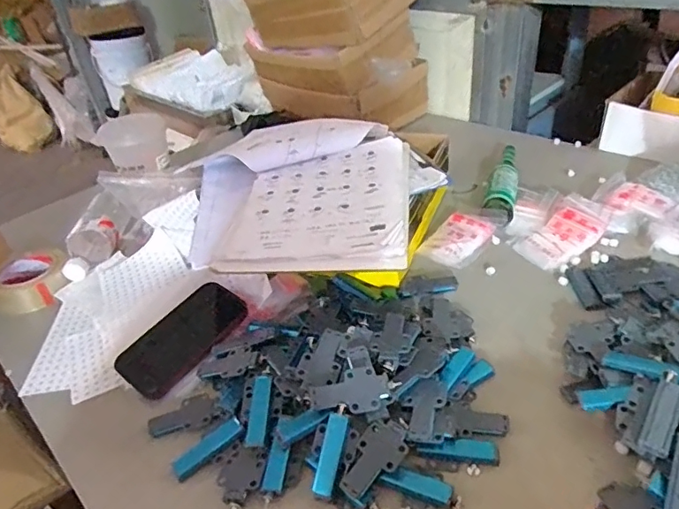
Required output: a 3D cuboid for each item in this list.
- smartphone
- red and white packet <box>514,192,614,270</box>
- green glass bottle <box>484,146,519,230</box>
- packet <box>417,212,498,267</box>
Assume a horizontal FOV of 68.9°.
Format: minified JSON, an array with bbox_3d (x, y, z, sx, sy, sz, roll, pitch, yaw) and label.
[{"bbox_3d":[-0.196,0.105,0.632,0.087,0.015,0.164,30,58,24],"label":"smartphone"},{"bbox_3d":[0.337,-0.038,0.731,0.160,0.028,0.082,-31,42,-29],"label":"red and white packet"},{"bbox_3d":[0.279,-0.124,0.841,0.050,0.047,0.225,8,38,20],"label":"green glass bottle"},{"bbox_3d":[0.179,-0.022,0.745,0.072,0.011,0.114,34,58,25],"label":"packet"}]

